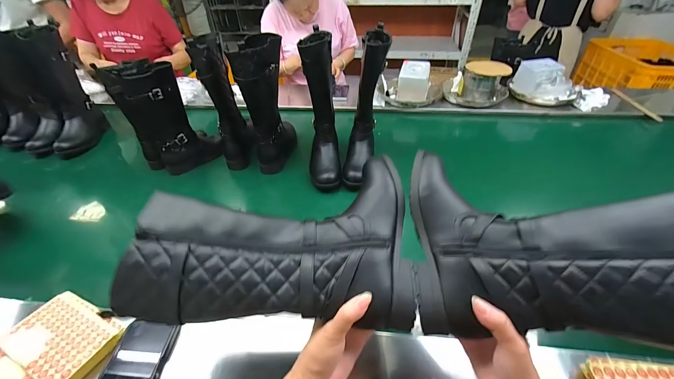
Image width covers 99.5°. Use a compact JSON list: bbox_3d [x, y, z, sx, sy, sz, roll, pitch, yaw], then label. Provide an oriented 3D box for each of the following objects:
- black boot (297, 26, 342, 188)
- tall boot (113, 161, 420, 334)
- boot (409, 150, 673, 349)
[{"bbox_3d":[-0.033,-0.206,0.752,0.087,0.324,0.254,-4,40,-2],"label":"black boot"},{"bbox_3d":[-0.080,0.081,0.385,0.340,0.090,0.212,-4,62,-7],"label":"tall boot"},{"bbox_3d":[0.274,0.066,0.334,0.362,0.088,0.226,2,66,19],"label":"boot"}]

